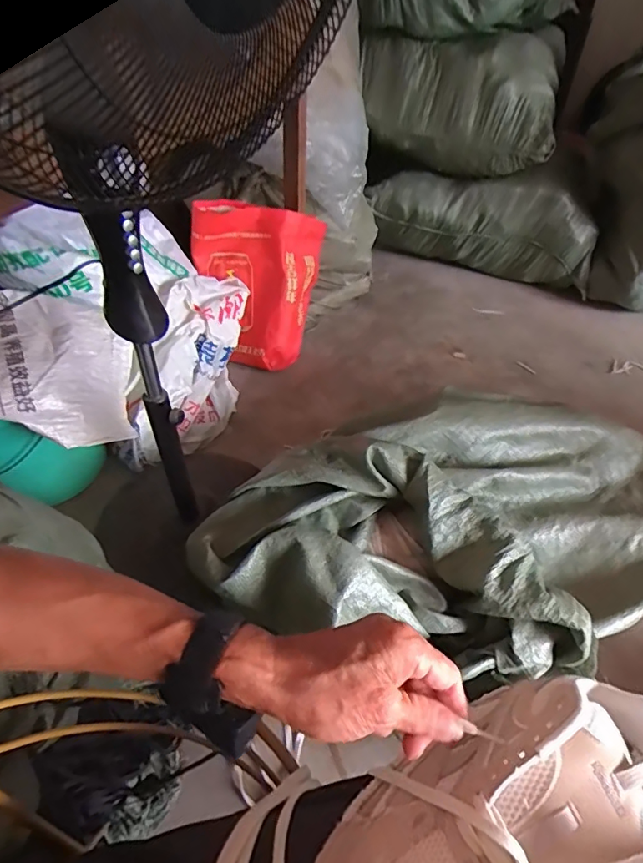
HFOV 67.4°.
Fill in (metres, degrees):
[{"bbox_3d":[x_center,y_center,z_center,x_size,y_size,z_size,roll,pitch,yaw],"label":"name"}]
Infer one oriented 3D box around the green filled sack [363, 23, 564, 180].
[{"bbox_3d":[0.424,-1.021,1.485,0.559,0.300,0.291,11,48,8],"label":"green filled sack"}]

